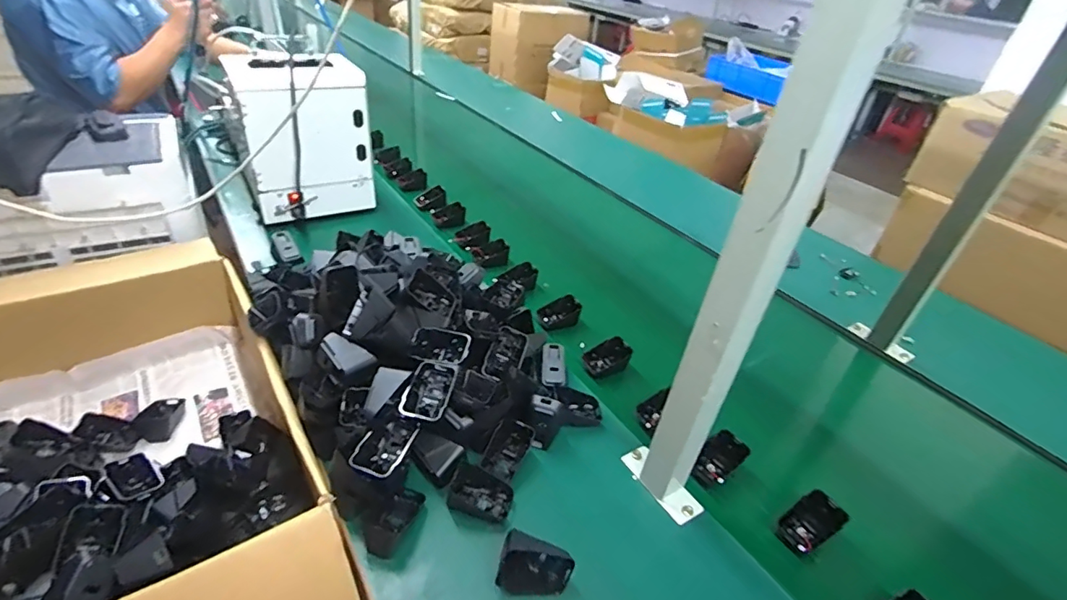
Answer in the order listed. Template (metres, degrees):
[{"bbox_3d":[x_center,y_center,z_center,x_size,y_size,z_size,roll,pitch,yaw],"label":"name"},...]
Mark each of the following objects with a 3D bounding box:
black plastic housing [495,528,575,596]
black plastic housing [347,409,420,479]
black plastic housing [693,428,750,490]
[{"bbox_3d":[0.002,0.259,0.489,0.068,0.053,0.037,16,37,11],"label":"black plastic housing"},{"bbox_3d":[-0.153,0.155,0.528,0.050,0.026,0.075,18,38,14],"label":"black plastic housing"},{"bbox_3d":[0.230,0.201,0.635,0.081,0.033,0.045,-25,47,-36],"label":"black plastic housing"}]

